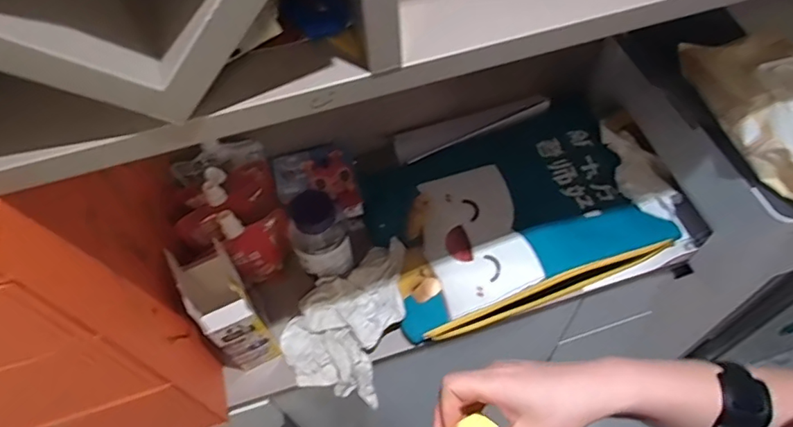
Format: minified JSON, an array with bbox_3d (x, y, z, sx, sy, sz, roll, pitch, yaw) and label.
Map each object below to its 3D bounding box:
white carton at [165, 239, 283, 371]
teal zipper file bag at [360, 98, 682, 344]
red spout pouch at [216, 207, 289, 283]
[{"bbox_3d":[-0.176,0.094,0.557,0.049,0.143,0.095,-30,61,-14],"label":"white carton"},{"bbox_3d":[0.135,-0.004,0.651,0.315,0.049,0.223,-18,58,-8],"label":"teal zipper file bag"},{"bbox_3d":[-0.151,0.028,0.597,0.074,0.109,0.031,-32,61,-16],"label":"red spout pouch"}]

